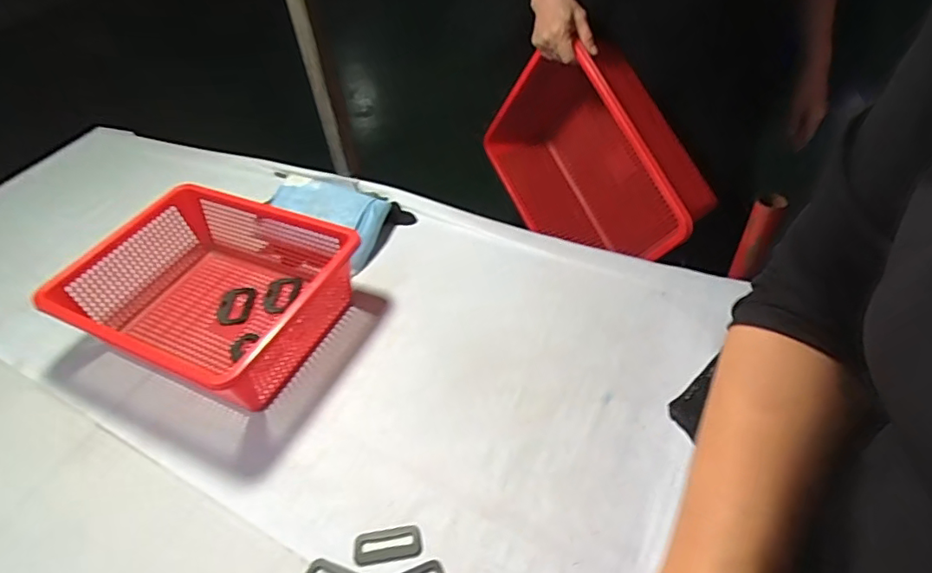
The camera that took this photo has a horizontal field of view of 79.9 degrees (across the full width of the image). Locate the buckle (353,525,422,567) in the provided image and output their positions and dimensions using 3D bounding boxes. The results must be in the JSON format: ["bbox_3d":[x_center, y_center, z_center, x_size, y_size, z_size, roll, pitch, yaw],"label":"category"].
[{"bbox_3d":[-0.070,0.230,0.496,0.059,0.004,0.028,-10,46,-3],"label":"buckle"}]

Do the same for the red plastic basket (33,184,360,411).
[{"bbox_3d":[-0.301,0.008,0.666,0.297,0.104,0.232,17,51,21],"label":"red plastic basket"}]

